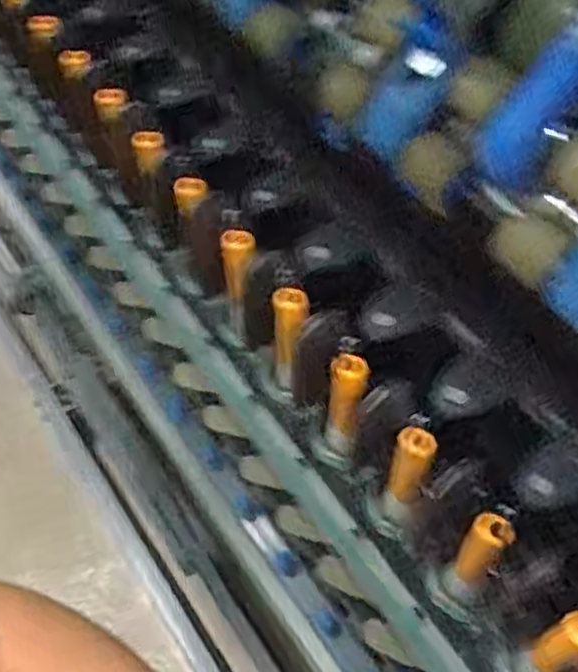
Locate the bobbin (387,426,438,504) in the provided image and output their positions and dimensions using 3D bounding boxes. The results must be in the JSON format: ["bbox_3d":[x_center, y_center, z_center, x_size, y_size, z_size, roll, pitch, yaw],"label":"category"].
[{"bbox_3d":[0.082,0.090,0.504,0.024,0.097,0.019,16,59,12],"label":"bobbin"}]

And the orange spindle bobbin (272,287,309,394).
[{"bbox_3d":[0.002,0.010,0.577,0.026,0.121,0.026,-1,57,1],"label":"orange spindle bobbin"}]

